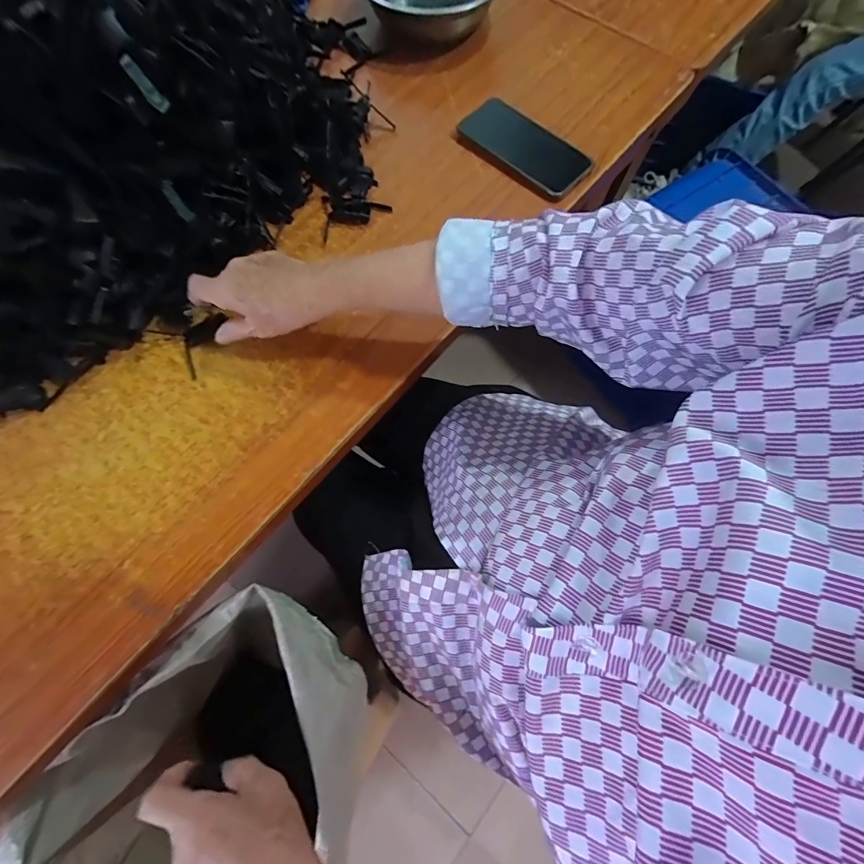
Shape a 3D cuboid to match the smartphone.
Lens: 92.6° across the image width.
[{"bbox_3d":[0.117,-0.356,0.508,0.163,0.010,0.080,43,74,13],"label":"smartphone"}]

